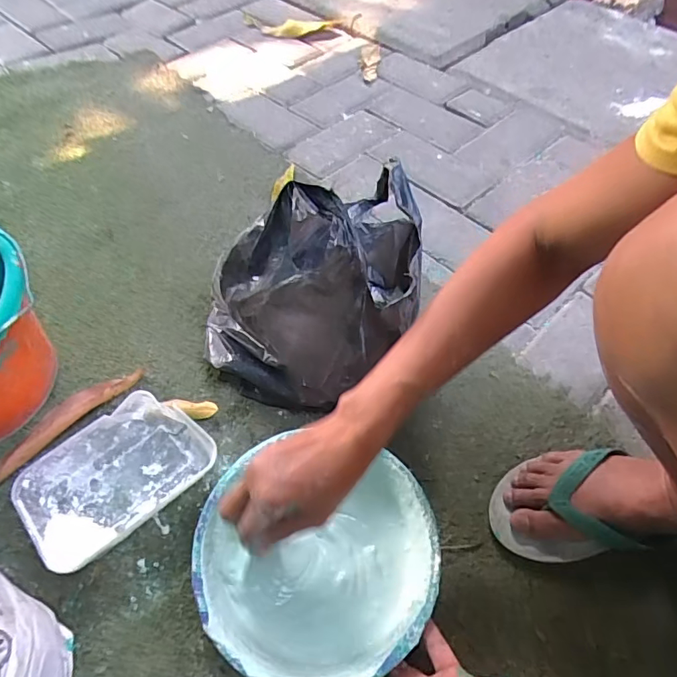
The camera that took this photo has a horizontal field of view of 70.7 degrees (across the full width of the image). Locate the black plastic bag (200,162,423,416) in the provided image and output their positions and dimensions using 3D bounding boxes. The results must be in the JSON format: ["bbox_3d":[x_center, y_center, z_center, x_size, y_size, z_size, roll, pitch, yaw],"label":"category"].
[{"bbox_3d":[-0.030,-0.074,0.512,0.215,0.225,0.229,9,55,4],"label":"black plastic bag"}]

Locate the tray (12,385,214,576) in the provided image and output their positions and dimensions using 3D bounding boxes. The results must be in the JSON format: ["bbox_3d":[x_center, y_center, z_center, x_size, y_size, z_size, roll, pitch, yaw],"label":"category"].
[{"bbox_3d":[-0.218,0.135,0.475,0.116,0.040,0.168,39,62,22],"label":"tray"}]

